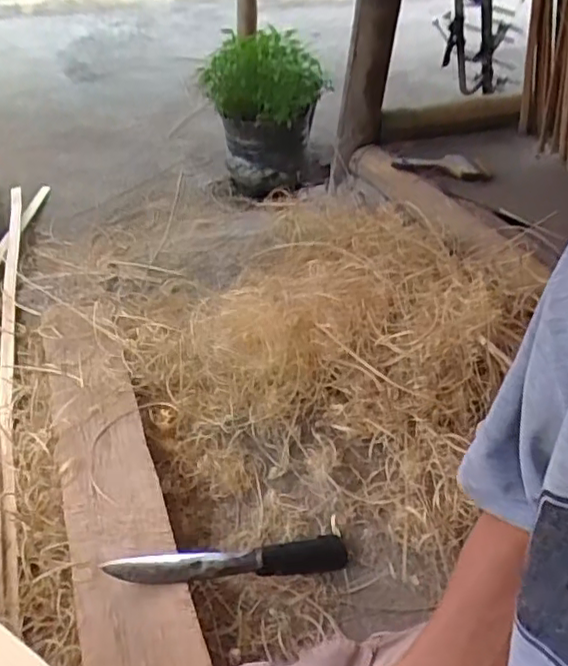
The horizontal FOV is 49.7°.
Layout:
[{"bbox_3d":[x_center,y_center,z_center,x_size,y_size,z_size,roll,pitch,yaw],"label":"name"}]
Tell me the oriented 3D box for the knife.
[{"bbox_3d":[-0.060,0.285,0.781,0.322,0.029,0.052,6,36,-26],"label":"knife"}]

